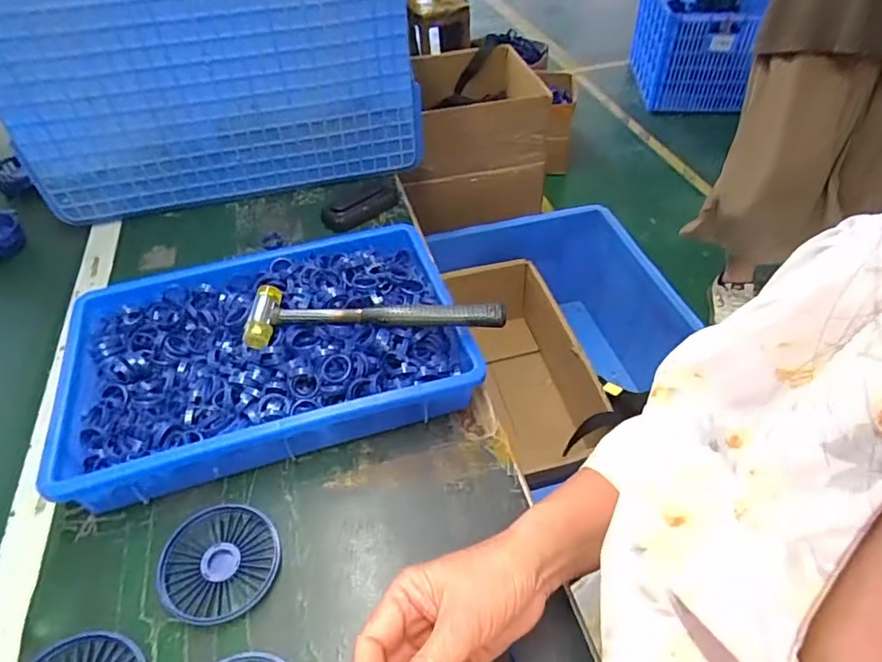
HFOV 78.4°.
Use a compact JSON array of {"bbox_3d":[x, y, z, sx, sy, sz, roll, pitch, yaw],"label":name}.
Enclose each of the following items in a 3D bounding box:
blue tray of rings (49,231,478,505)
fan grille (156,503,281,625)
[{"bbox_3d":[-0.169,0.018,0.538,0.371,0.071,0.246,-15,47,-11],"label":"blue tray of rings"},{"bbox_3d":[-0.173,0.181,0.424,0.083,0.020,0.086,-2,46,2],"label":"fan grille"}]

